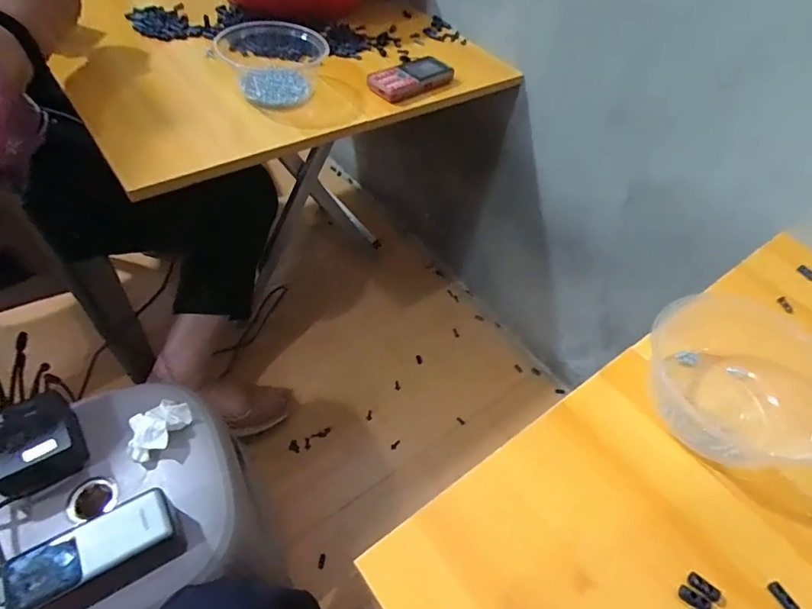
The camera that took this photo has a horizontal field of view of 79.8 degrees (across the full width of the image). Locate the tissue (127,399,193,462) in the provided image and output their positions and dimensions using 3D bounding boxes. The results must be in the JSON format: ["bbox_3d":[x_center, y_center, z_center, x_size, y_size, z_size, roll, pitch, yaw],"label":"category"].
[{"bbox_3d":[-0.270,0.132,0.528,0.068,0.022,0.048,-30,60,-27],"label":"tissue"}]

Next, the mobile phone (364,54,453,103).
[{"bbox_3d":[0.007,-0.321,0.687,0.060,0.017,0.133,40,57,23],"label":"mobile phone"}]

